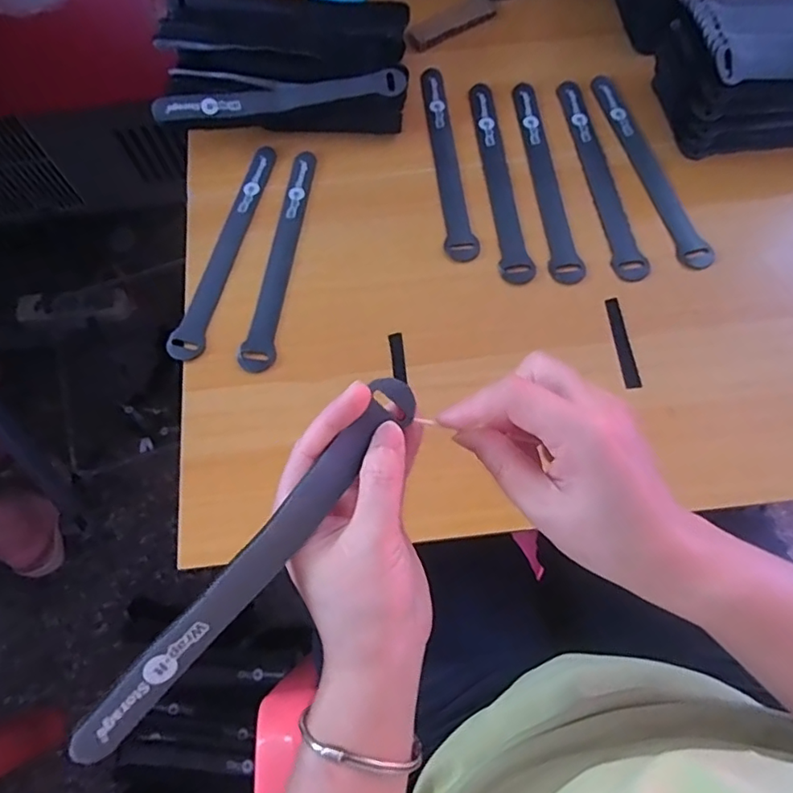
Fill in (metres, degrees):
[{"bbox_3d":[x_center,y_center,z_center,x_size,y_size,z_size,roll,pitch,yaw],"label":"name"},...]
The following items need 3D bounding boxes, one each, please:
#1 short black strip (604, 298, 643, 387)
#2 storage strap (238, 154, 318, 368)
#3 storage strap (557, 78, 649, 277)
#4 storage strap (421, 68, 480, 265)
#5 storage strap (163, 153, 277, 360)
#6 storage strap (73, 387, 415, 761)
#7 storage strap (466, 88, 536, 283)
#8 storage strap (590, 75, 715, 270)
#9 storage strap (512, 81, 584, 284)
[{"bbox_3d":[0.160,-0.039,0.389,0.012,0.004,0.069,-5,67,0],"label":"short black strip"},{"bbox_3d":[-0.088,-0.112,0.431,0.032,0.004,0.197,6,68,5],"label":"storage strap"},{"bbox_3d":[0.163,-0.179,0.443,0.024,0.004,0.201,-6,67,0],"label":"storage strap"},{"bbox_3d":[0.041,-0.198,0.458,0.024,0.004,0.204,-7,67,-1],"label":"storage strap"},{"bbox_3d":[-0.130,-0.118,0.437,0.029,0.005,0.198,13,68,8],"label":"storage strap"},{"bbox_3d":[-0.060,0.071,0.243,0.021,0.006,0.198,45,77,-14],"label":"storage strap"},{"bbox_3d":[0.082,-0.180,0.448,0.023,0.004,0.204,-5,67,0],"label":"storage strap"},{"bbox_3d":[0.201,-0.187,0.444,0.024,0.004,0.202,-12,67,-3],"label":"storage strap"},{"bbox_3d":[0.119,-0.177,0.444,0.023,0.004,0.201,-6,67,0],"label":"storage strap"}]

